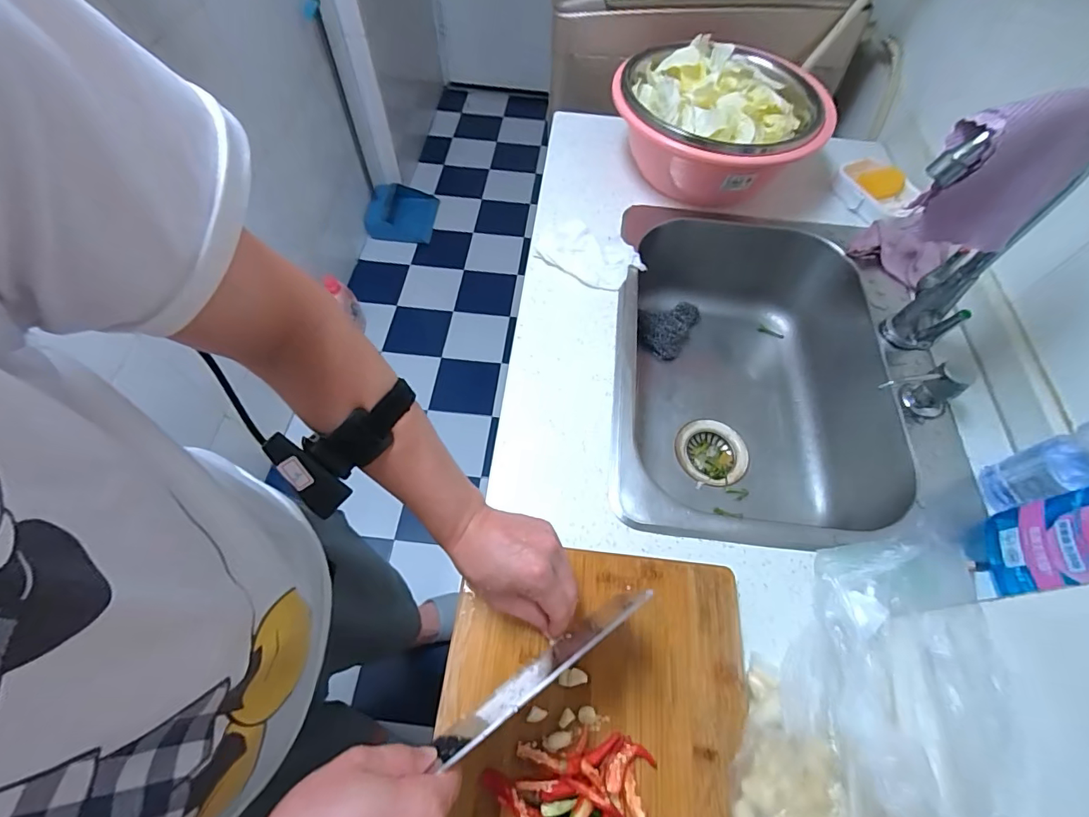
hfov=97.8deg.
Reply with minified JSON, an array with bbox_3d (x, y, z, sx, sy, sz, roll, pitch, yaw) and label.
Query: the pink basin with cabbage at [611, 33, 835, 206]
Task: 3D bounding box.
[{"bbox_3d":[0.263,-0.441,0.758,0.306,0.141,0.275,14,61,6],"label":"pink basin with cabbage"}]

